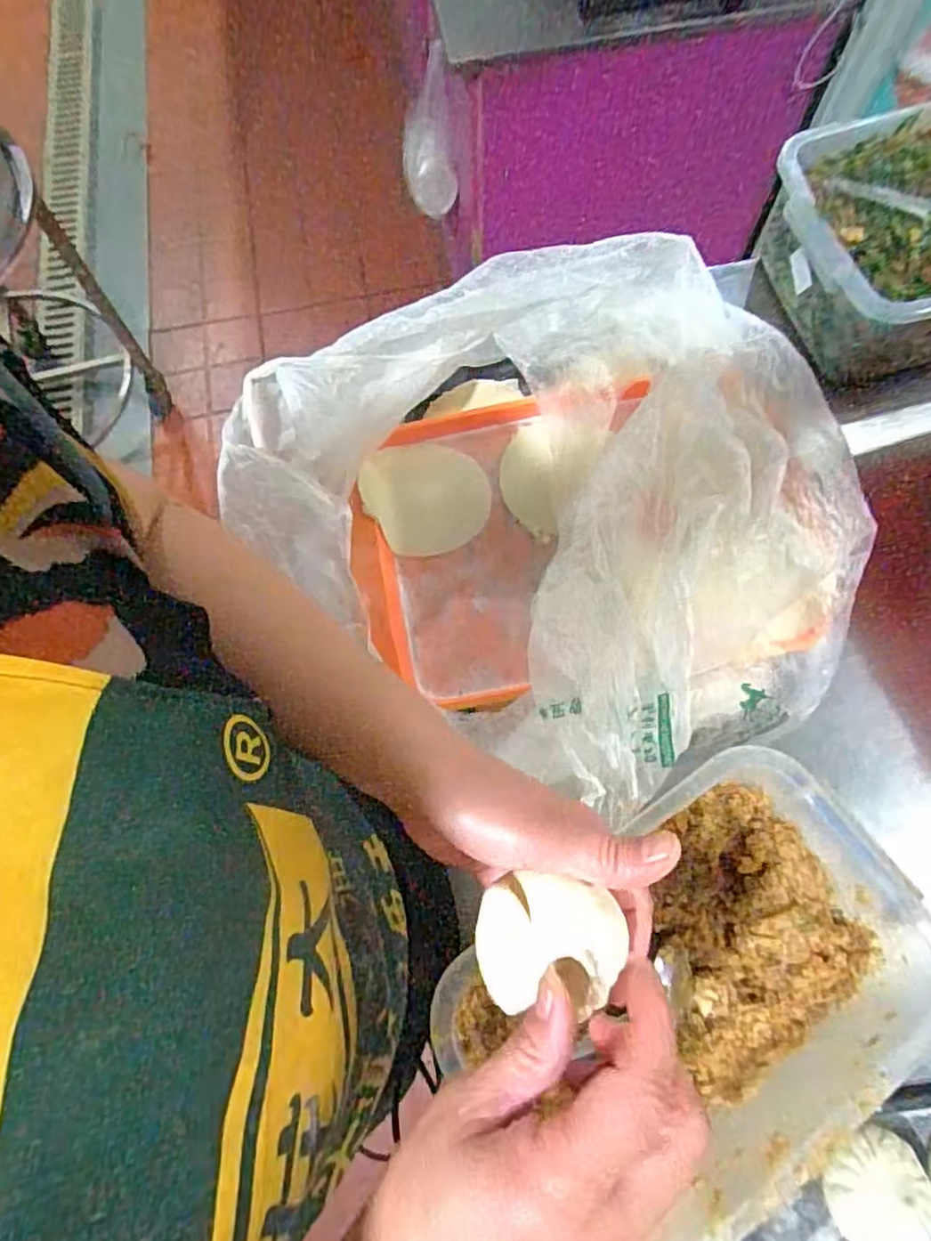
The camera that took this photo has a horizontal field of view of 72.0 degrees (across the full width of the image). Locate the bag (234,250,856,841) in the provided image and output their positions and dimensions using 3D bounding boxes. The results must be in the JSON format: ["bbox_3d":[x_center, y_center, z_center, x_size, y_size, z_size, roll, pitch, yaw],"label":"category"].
[{"bbox_3d":[0.108,-0.093,0.547,0.496,0.136,0.436,-29,73,-8],"label":"bag"}]

